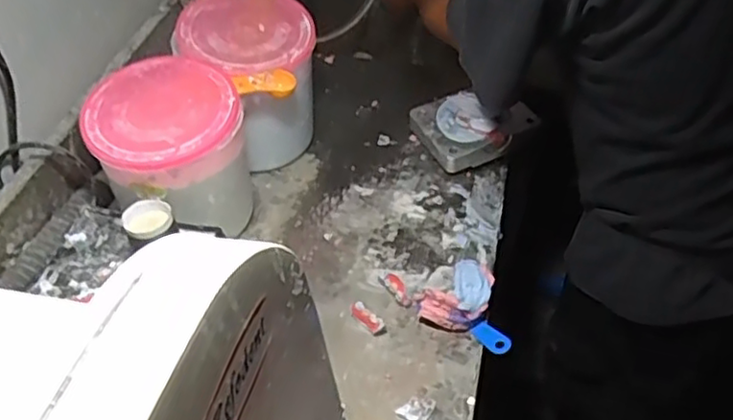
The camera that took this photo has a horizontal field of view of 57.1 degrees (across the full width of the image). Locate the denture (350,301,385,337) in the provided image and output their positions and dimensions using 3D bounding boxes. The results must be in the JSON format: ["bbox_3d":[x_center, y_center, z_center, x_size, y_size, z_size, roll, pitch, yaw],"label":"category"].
[{"bbox_3d":[0.000,0.111,0.697,0.014,0.014,0.043,-31,52,-32],"label":"denture"}]

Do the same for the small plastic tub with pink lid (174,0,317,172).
[{"bbox_3d":[-0.135,-0.155,0.828,0.160,0.170,0.149,22,51,23],"label":"small plastic tub with pink lid"}]

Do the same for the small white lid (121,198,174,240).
[{"bbox_3d":[-0.195,0.007,0.602,0.042,0.012,0.039,-2,45,2],"label":"small white lid"}]

